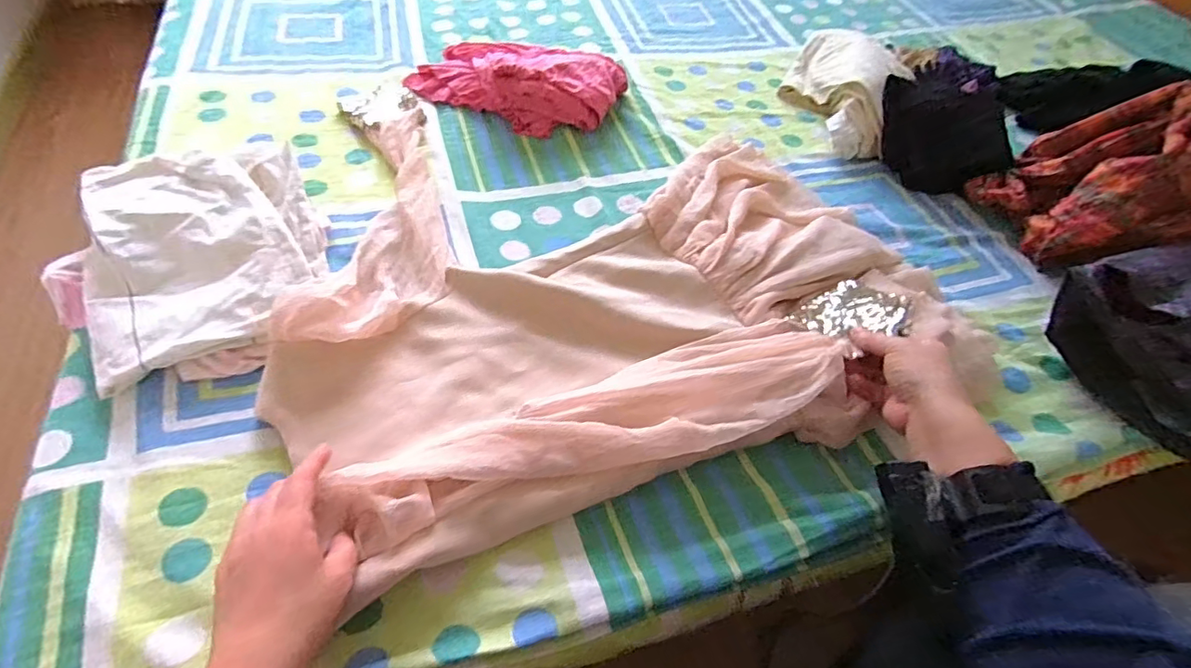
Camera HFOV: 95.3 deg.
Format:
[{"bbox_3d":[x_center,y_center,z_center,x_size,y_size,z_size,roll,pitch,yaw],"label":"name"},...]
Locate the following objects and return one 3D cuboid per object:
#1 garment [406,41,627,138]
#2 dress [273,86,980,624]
[{"bbox_3d":[-0.116,-0.385,0.803,0.301,0.070,0.162,21,56,9],"label":"garment"},{"bbox_3d":[0.009,-0.103,0.611,0.672,0.063,0.562,-14,58,-14],"label":"dress"}]

